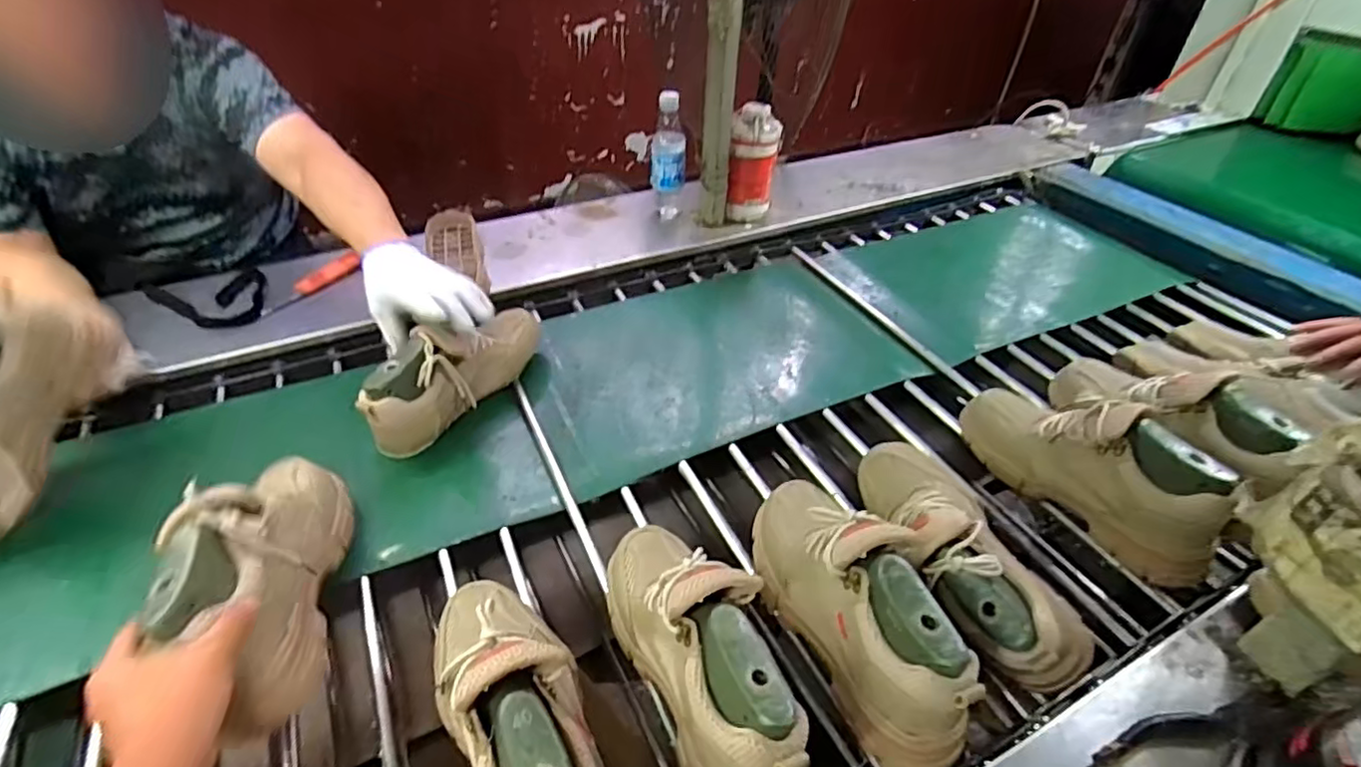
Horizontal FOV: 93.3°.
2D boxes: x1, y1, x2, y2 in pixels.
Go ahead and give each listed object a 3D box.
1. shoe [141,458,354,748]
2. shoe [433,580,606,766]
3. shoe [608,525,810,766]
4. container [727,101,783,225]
[{"bbox_3d":[-0.362,0.146,0.553,0.089,0.135,0.271,-10,45,-11],"label":"shoe"},{"bbox_3d":[-0.118,0.243,0.472,0.094,0.114,0.275,-23,48,-23],"label":"shoe"},{"bbox_3d":[0.017,0.203,0.518,0.103,0.119,0.266,-19,47,-19],"label":"shoe"},{"bbox_3d":[0.137,-0.391,1.195,0.090,0.215,0.072,4,44,4],"label":"container"}]

